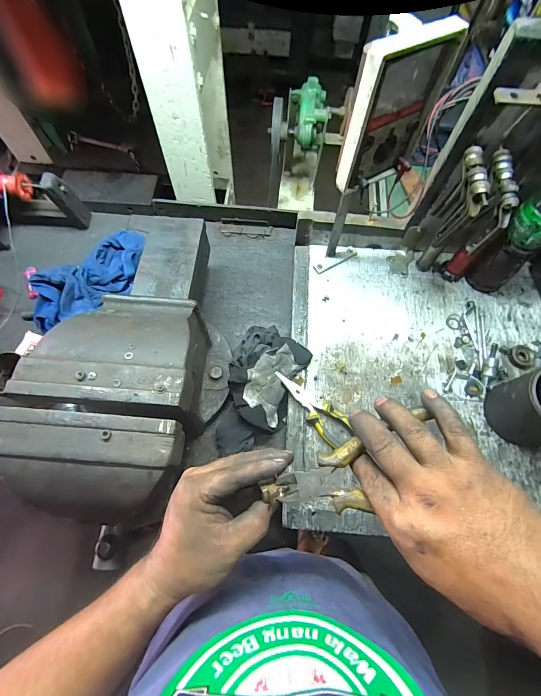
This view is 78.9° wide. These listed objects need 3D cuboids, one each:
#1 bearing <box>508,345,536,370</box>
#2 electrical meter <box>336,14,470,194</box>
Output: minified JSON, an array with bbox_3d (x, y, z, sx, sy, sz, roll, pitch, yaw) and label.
[{"bbox_3d":[0.502,0.017,0.651,0.053,0.015,0.046,-24,70,-11],"label":"bearing"},{"bbox_3d":[0.158,-0.301,0.425,0.133,0.185,0.029,-28,71,-13],"label":"electrical meter"}]

